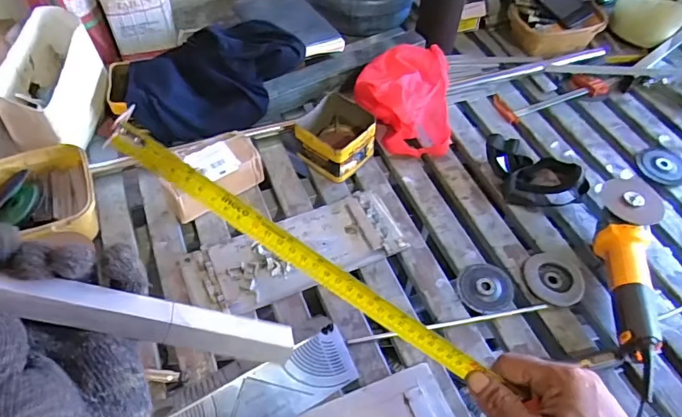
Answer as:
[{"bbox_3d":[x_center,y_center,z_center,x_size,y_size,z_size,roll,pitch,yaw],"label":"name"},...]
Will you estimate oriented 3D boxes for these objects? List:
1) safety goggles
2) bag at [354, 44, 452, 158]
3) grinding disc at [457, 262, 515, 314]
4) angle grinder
[{"bbox_3d":[0.351,-0.060,0.908,0.191,0.107,0.099,23,55,-2],"label":"safety goggles"},{"bbox_3d":[0.125,-0.217,0.975,0.183,0.116,0.185,3,53,0],"label":"bag"},{"bbox_3d":[0.236,0.127,0.793,0.089,0.017,0.080,2,53,0],"label":"grinding disc"},{"bbox_3d":[0.451,0.093,0.772,0.075,0.098,0.293,16,54,10],"label":"angle grinder"}]

